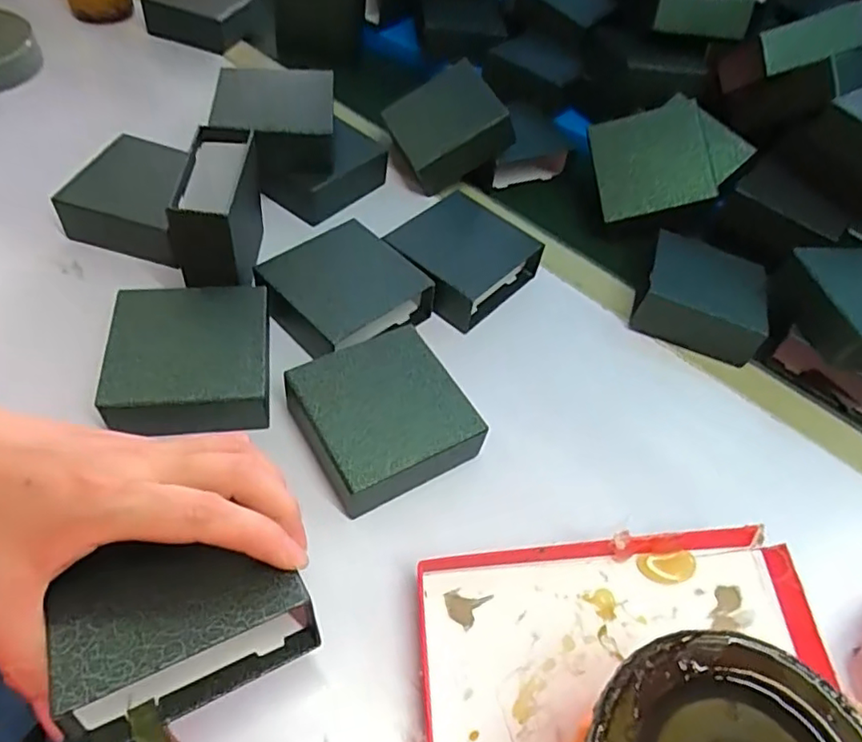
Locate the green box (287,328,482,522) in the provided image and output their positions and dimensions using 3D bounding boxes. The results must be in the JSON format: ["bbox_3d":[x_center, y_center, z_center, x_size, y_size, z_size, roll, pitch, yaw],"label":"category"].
[{"bbox_3d":[-0.031,0.027,0.363,0.097,0.035,0.093,-25,61,-21],"label":"green box"}]

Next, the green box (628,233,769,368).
[{"bbox_3d":[0.217,-0.063,0.475,0.095,0.040,0.103,22,56,10],"label":"green box"}]

